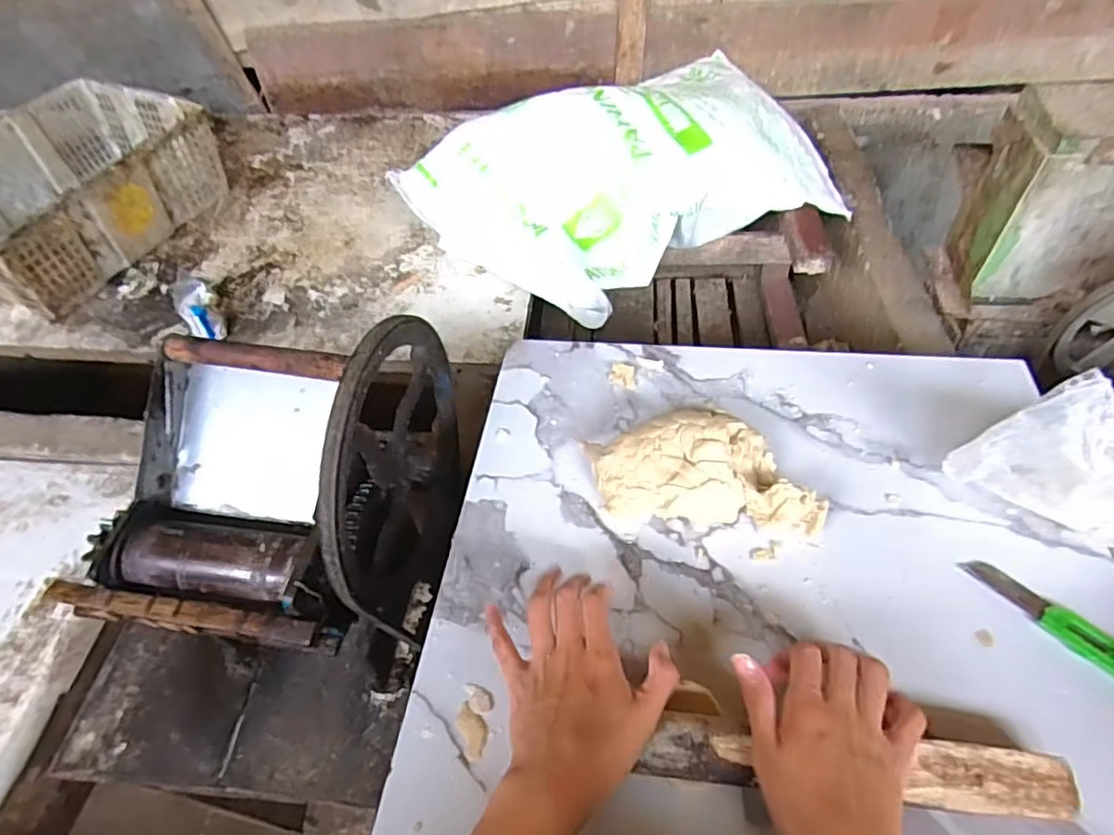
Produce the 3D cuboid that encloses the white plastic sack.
[{"bbox_3d":[0.121,-0.400,1.042,0.653,0.186,0.401,-28,55,-15],"label":"white plastic sack"}]

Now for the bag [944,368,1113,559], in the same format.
[{"bbox_3d":[0.385,0.034,0.447,0.167,0.120,0.063,24,56,20],"label":"bag"}]

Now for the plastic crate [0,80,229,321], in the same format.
[{"bbox_3d":[-0.883,-0.403,1.142,0.337,0.184,0.475,18,57,18],"label":"plastic crate"}]

